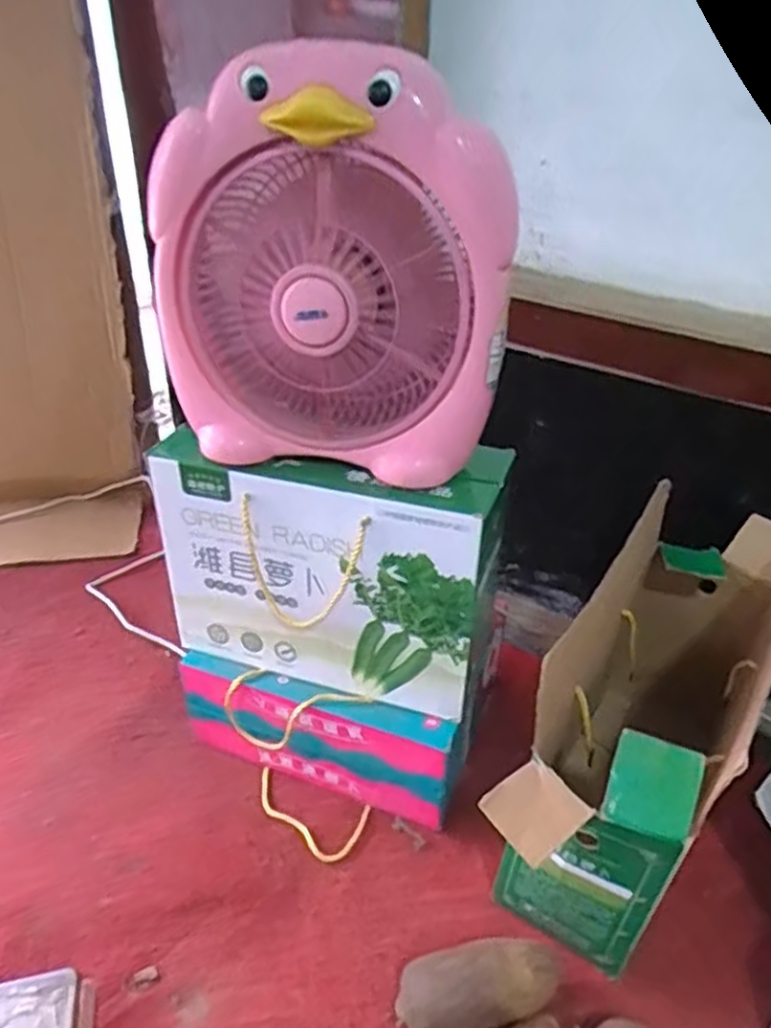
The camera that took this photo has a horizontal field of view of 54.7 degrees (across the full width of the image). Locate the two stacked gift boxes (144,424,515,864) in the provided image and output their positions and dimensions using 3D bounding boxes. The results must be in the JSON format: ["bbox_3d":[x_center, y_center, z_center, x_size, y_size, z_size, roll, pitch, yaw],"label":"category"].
[{"bbox_3d":[-0.076,0.128,0.838,0.361,0.418,0.122,14,27,15],"label":"two stacked gift boxes"}]

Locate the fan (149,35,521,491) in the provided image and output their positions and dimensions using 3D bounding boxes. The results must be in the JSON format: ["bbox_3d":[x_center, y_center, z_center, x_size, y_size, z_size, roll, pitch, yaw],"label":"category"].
[{"bbox_3d":[-0.040,-0.223,0.691,0.303,0.333,0.149,9,35,12],"label":"fan"}]

